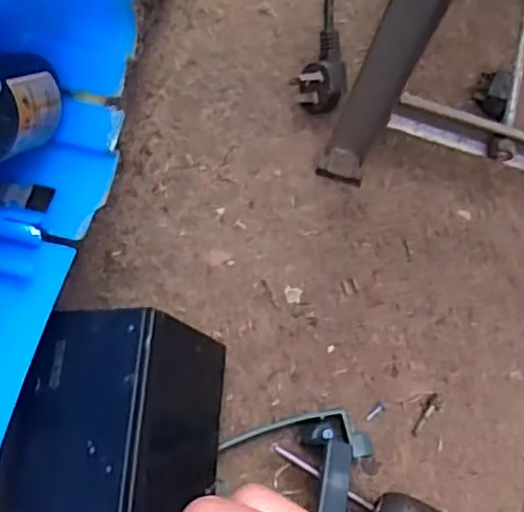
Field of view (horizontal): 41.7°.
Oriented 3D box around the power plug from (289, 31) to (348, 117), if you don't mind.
[{"bbox_3d":[0.048,-0.142,0.537,0.037,0.038,0.060,15,69,2],"label":"power plug"}]

